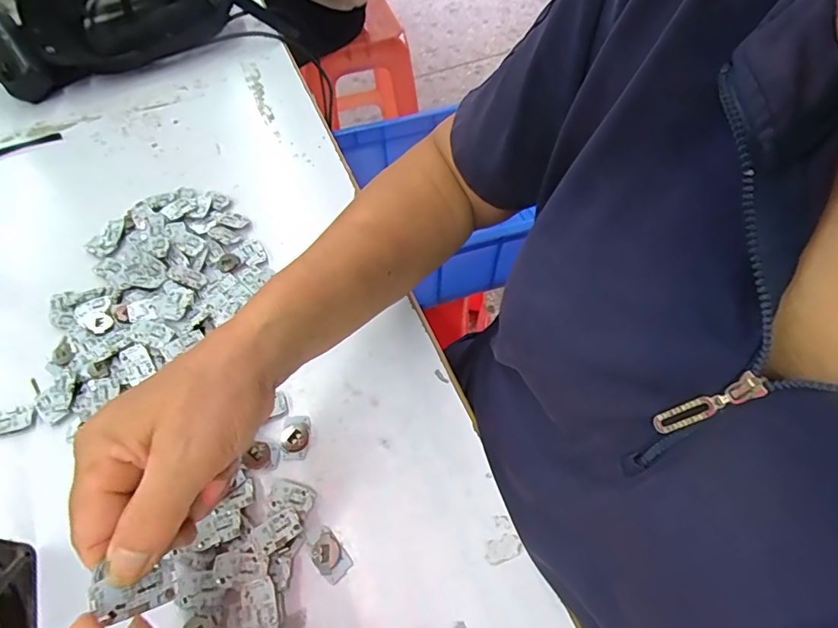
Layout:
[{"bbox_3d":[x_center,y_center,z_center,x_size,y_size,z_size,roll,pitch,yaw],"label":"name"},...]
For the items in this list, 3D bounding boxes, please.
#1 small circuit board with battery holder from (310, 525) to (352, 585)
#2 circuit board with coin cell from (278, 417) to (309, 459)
[{"bbox_3d":[-0.055,0.145,0.285,0.018,0.004,0.029,-37,64,-19],"label":"small circuit board with battery holder"},{"bbox_3d":[-0.086,0.084,0.324,0.020,0.004,0.029,-6,58,-1],"label":"circuit board with coin cell"}]

